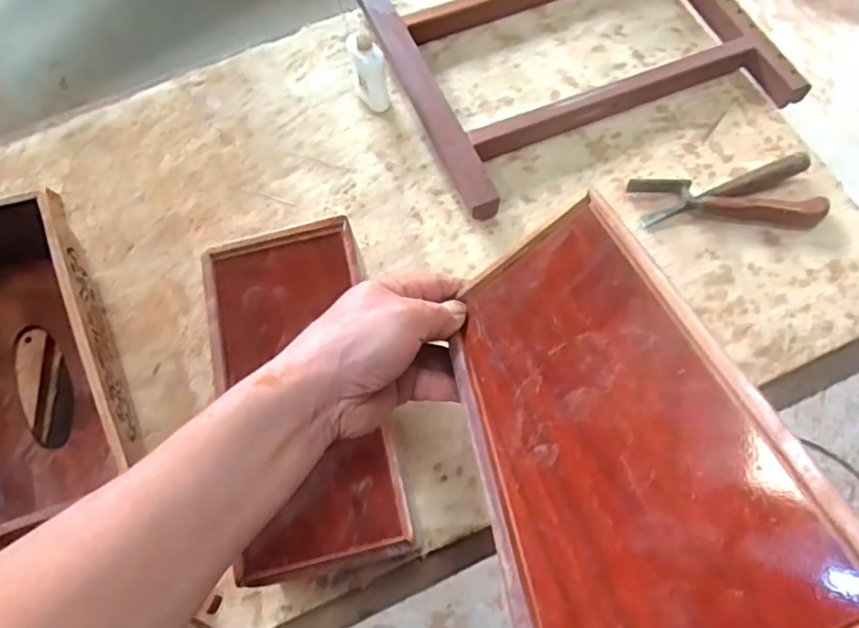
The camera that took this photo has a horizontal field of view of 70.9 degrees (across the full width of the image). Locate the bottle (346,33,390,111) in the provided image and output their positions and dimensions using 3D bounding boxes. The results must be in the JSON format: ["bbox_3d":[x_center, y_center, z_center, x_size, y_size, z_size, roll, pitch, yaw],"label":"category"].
[{"bbox_3d":[-0.061,-0.246,0.626,0.033,0.077,0.042,-10,69,-2],"label":"bottle"}]

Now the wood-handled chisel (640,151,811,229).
[{"bbox_3d":[0.288,-0.123,0.595,0.168,0.030,0.025,-17,69,-4],"label":"wood-handled chisel"}]

